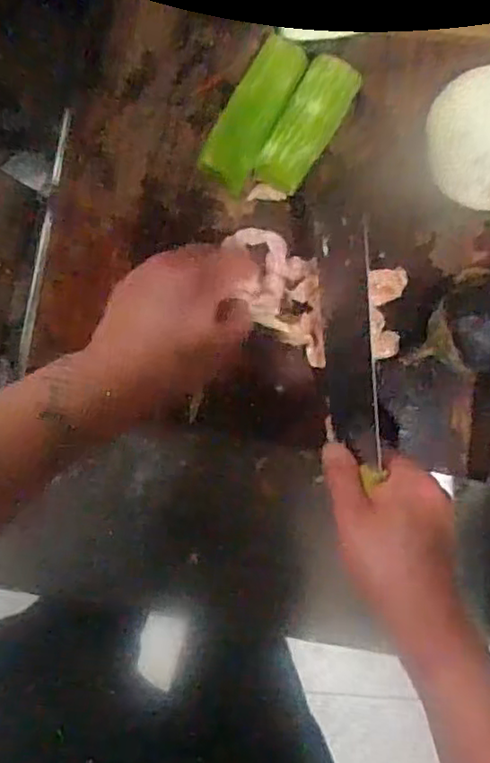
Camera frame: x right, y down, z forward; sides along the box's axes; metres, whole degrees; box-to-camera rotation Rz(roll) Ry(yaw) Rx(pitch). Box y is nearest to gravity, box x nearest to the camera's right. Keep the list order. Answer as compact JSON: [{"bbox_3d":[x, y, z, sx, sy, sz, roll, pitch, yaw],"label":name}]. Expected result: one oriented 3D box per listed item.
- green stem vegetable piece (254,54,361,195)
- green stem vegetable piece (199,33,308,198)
[{"bbox_3d":[0.046,-0.191,0.488,0.044,0.041,0.101,29,90,-4],"label":"green stem vegetable piece"},{"bbox_3d":[0.007,-0.203,0.486,0.038,0.031,0.114,28,90,-4],"label":"green stem vegetable piece"}]

